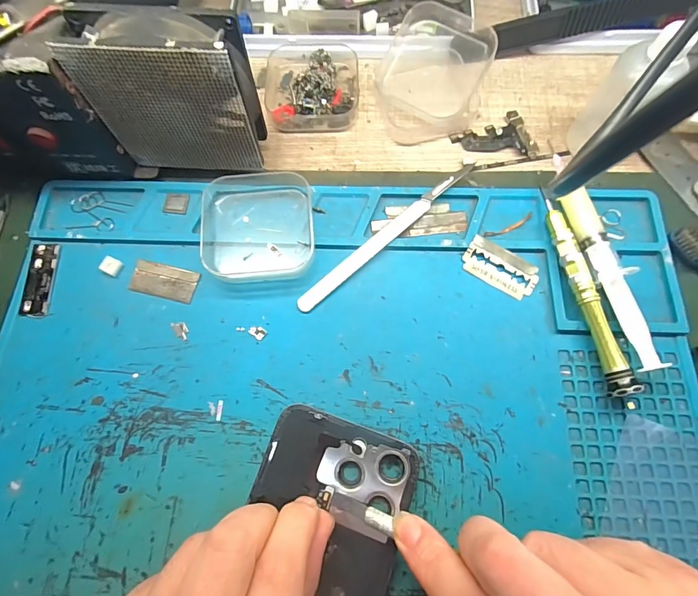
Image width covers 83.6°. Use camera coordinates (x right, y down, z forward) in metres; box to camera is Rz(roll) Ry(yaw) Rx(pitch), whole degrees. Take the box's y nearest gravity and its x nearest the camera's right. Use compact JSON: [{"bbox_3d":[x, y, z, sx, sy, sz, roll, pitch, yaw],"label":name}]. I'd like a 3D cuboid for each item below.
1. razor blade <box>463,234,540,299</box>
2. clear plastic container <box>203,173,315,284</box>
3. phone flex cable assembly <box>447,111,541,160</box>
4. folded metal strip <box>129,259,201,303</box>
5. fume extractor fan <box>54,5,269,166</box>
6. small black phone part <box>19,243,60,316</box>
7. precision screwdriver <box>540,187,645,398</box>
[{"bbox_3d":[0.087,-0.017,0.224,0.042,0.004,0.023,31,86,8],"label":"razor blade"},{"bbox_3d":[-0.054,-0.045,0.229,0.063,0.017,0.067,-5,73,0],"label":"clear plastic container"},{"bbox_3d":[0.096,-0.102,0.257,0.047,0.004,0.034,-18,74,-3],"label":"phone flex cable assembly"},{"bbox_3d":[-0.108,-0.010,0.227,0.038,0.004,0.019,13,74,6],"label":"folded metal strip"},{"bbox_3d":[-0.089,-0.106,0.212,0.083,0.085,0.029,0,74,2],"label":"fume extractor fan"},{"bbox_3d":[-0.182,-0.012,0.229,0.016,0.004,0.044,-3,74,1],"label":"small black phone part"},{"bbox_3d":[0.128,-0.005,0.212,0.016,0.017,0.115,-9,74,-1],"label":"precision screwdriver"}]

